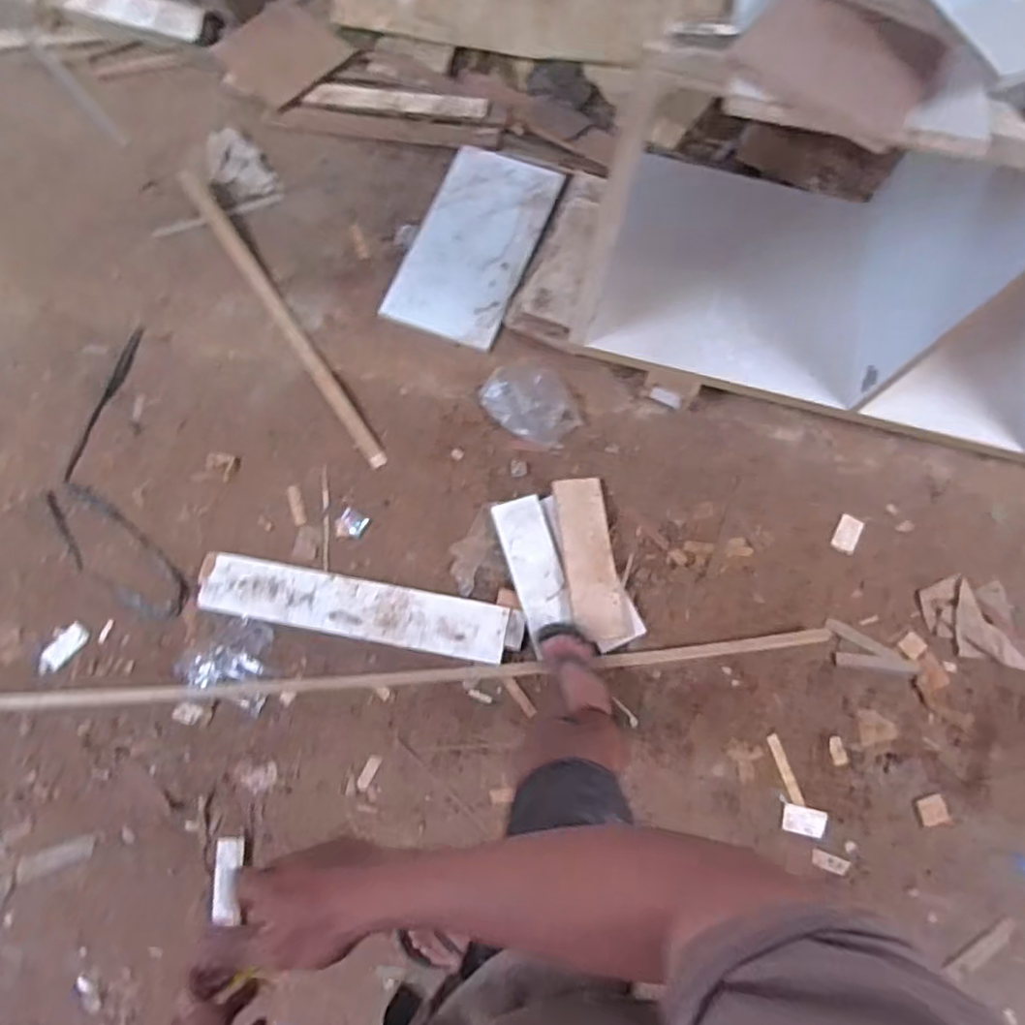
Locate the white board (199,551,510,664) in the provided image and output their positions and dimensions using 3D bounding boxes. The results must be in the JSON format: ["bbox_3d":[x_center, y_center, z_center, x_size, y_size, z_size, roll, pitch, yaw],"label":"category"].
[{"bbox_3d":[-0.354,0.210,1.416,0.682,0.021,0.126,10,78,3],"label":"white board"}]

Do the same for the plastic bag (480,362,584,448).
[{"bbox_3d":[0.048,-0.263,1.524,0.235,0.045,0.176,38,81,9],"label":"plastic bag"}]

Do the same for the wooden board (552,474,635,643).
[{"bbox_3d":[0.172,0.102,1.418,0.114,0.027,0.357,-9,77,-1],"label":"wooden board"}]

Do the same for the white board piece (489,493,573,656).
[{"bbox_3d":[0.053,0.127,1.422,0.112,0.022,0.338,-19,70,4],"label":"white board piece"}]

